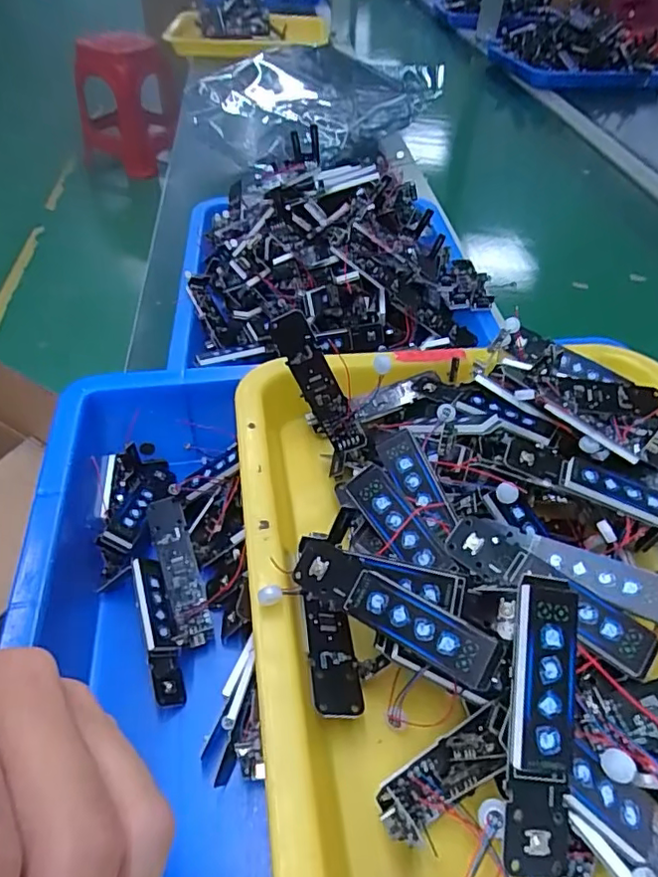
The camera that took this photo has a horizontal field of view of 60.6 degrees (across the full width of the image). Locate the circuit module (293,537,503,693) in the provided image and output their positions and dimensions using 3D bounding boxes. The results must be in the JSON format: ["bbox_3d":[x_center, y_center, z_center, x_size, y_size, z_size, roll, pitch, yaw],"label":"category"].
[{"bbox_3d":[0.022,0.062,0.202,0.078,0.011,0.021,25,82,28],"label":"circuit module"}]

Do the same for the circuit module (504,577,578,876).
[{"bbox_3d":[0.061,0.080,0.159,0.018,0.006,0.077,6,79,5],"label":"circuit module"}]

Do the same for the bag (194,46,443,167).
[{"bbox_3d":[0.002,-0.463,0.789,0.220,0.104,0.335,29,51,21],"label":"bag"}]

